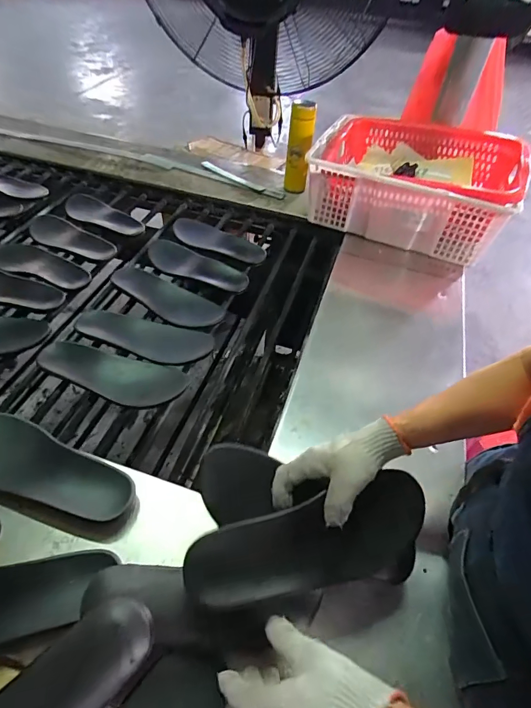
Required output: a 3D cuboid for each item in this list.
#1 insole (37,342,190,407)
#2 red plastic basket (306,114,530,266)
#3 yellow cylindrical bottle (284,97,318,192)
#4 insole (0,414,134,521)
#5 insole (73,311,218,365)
[{"bbox_3d":[-0.269,0.032,0.702,0.247,0.028,0.099,13,49,6],"label":"insole"},{"bbox_3d":[0.368,-0.433,1.016,0.457,0.182,0.338,20,51,12],"label":"red plastic basket"},{"bbox_3d":[0.089,-0.535,1.053,0.061,0.221,0.058,7,49,1],"label":"yellow cylindrical bottle"},{"bbox_3d":[-0.316,0.155,0.557,0.278,0.043,0.100,21,50,13],"label":"insole"},{"bbox_3d":[-0.234,-0.033,0.767,0.258,0.021,0.089,9,48,2],"label":"insole"}]

